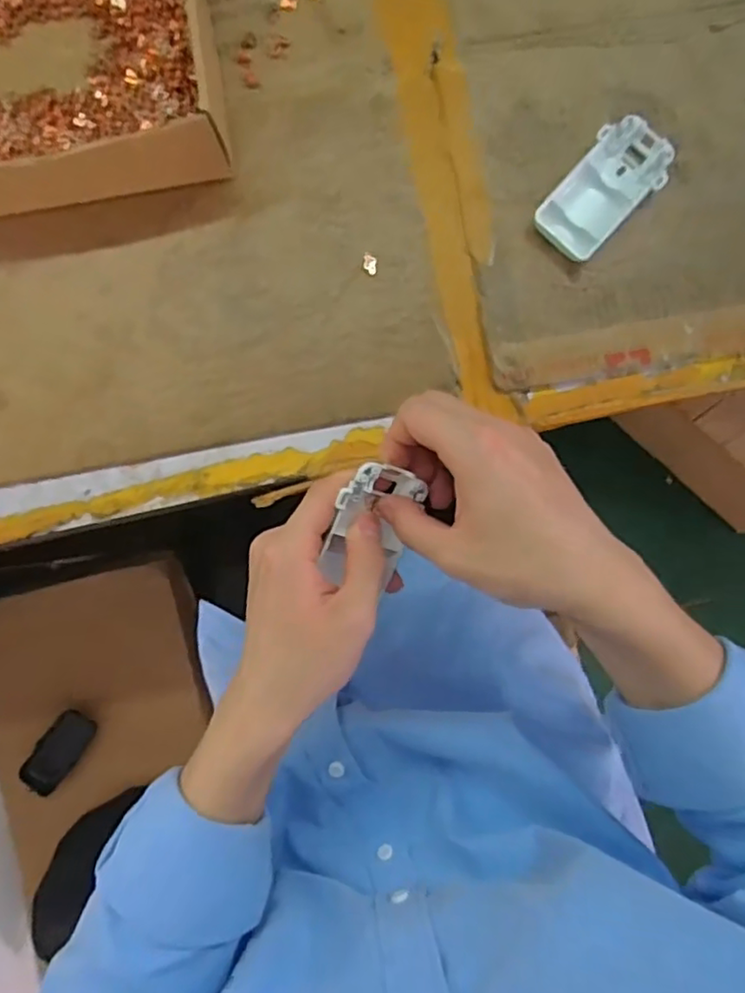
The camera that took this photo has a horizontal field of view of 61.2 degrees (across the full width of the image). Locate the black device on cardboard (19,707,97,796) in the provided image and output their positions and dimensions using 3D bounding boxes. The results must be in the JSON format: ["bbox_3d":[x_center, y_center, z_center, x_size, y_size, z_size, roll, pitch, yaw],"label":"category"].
[{"bbox_3d":[-0.411,0.333,0.823,0.058,0.016,0.112,41,80,-32],"label":"black device on cardboard"}]

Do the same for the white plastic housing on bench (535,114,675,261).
[{"bbox_3d":[0.152,-0.202,0.413,0.094,0.016,0.050,-43,88,0],"label":"white plastic housing on bench"}]

